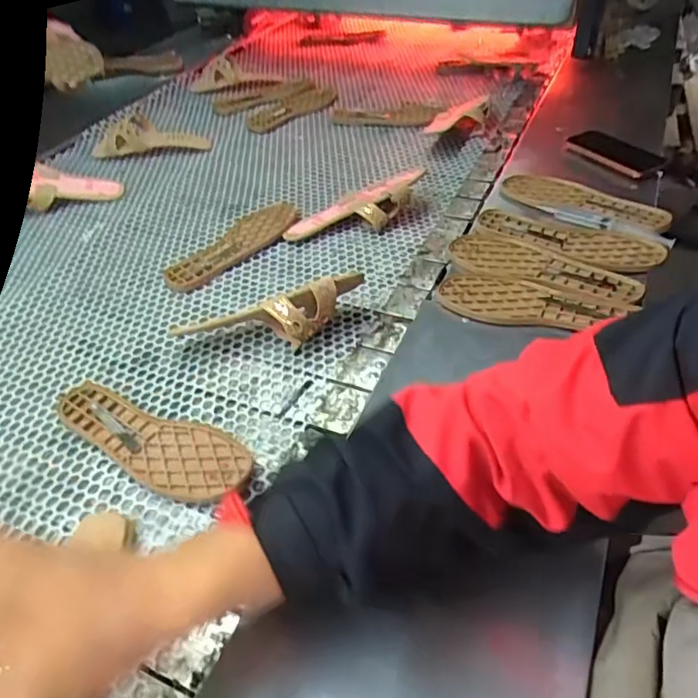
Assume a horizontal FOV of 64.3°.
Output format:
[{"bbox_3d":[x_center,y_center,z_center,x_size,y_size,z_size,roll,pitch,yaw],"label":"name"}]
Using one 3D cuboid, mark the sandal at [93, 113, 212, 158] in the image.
[{"bbox_3d":[-0.404,-0.436,1.127,0.226,0.072,0.075,-1,43,3],"label":"sandal"}]

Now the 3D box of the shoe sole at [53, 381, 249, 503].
[{"bbox_3d":[-0.217,0.097,0.589,0.248,0.012,0.084,16,46,20],"label":"shoe sole"}]

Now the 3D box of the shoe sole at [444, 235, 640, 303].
[{"bbox_3d":[0.250,-0.109,0.724,0.241,0.013,0.085,19,48,23],"label":"shoe sole"}]

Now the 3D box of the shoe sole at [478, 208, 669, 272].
[{"bbox_3d":[0.296,-0.148,0.759,0.239,0.013,0.085,20,48,23],"label":"shoe sole"}]

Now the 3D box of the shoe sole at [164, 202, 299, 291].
[{"bbox_3d":[-0.176,-0.164,0.856,0.096,0.017,0.253,29,52,30],"label":"shoe sole"}]

